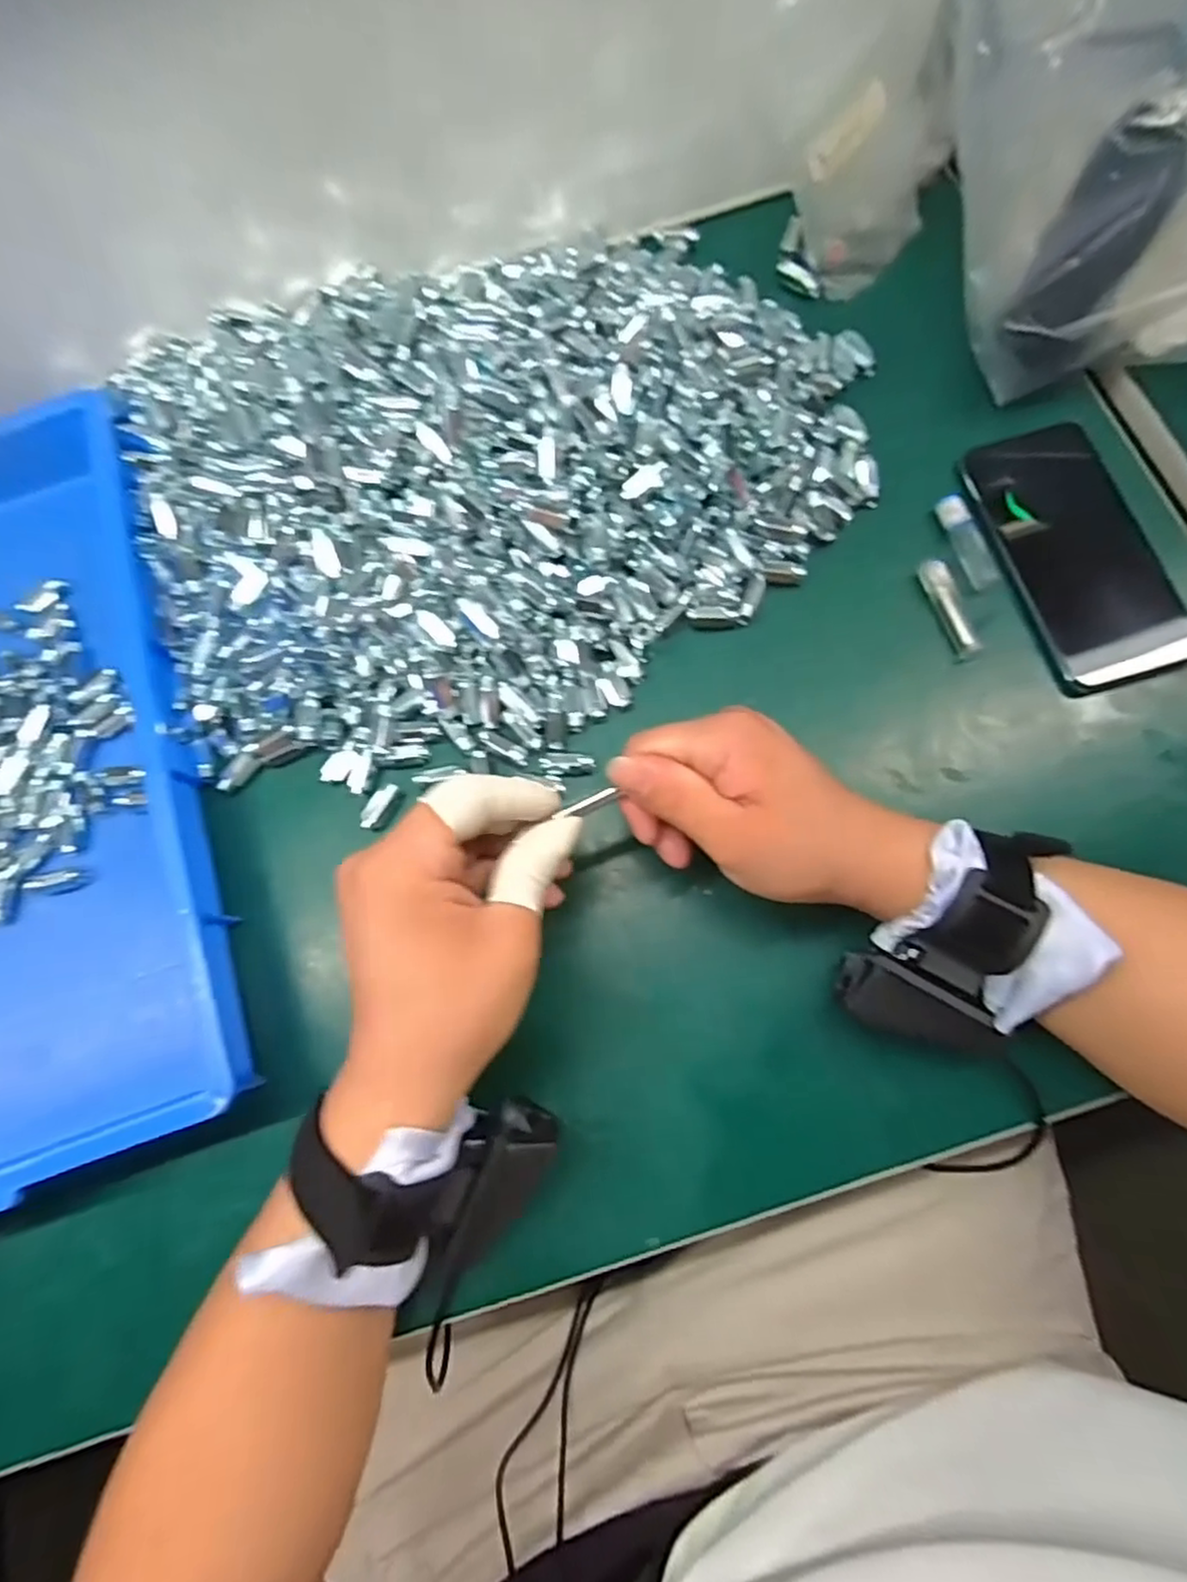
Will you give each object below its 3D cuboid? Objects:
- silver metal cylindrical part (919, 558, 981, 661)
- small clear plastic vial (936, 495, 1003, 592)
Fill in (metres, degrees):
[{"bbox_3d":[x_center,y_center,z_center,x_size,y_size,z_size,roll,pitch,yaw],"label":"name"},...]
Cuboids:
[{"bbox_3d":[0.193,-0.100,0.372,0.015,0.011,0.058,-21,76,-2],"label":"silver metal cylindrical part"},{"bbox_3d":[0.208,-0.138,0.380,0.015,0.008,0.055,-18,76,-1],"label":"small clear plastic vial"}]

